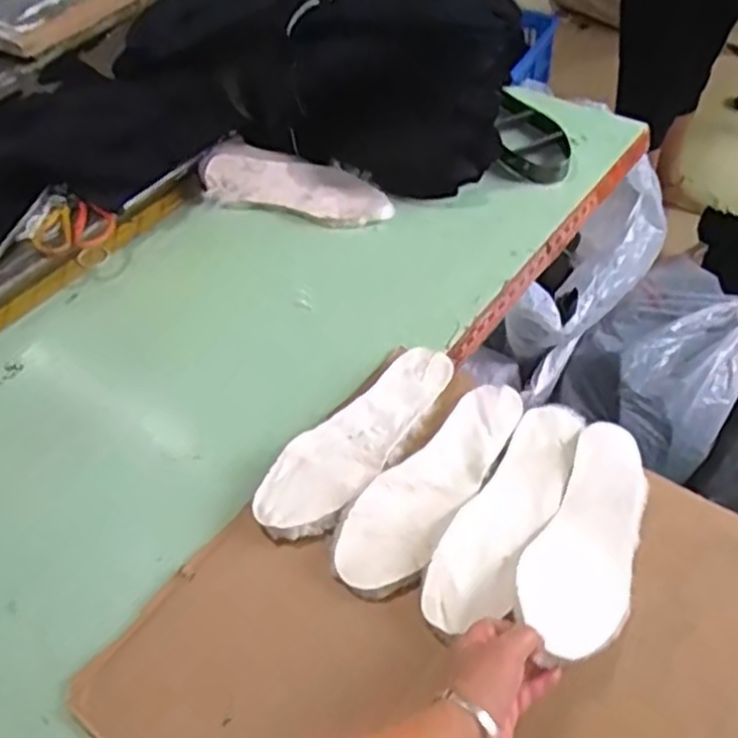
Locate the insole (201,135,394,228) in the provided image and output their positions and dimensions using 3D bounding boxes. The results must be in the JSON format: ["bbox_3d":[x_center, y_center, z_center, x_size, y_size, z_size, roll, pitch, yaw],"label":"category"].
[{"bbox_3d":[-0.109,-0.258,1.059,0.276,0.020,0.100,22,82,13],"label":"insole"}]

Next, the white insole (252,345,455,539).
[{"bbox_3d":[-0.006,0.068,0.764,0.087,0.010,0.270,34,60,26],"label":"white insole"}]

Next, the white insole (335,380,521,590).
[{"bbox_3d":[0.065,0.102,0.726,0.087,0.016,0.266,25,55,25],"label":"white insole"}]

